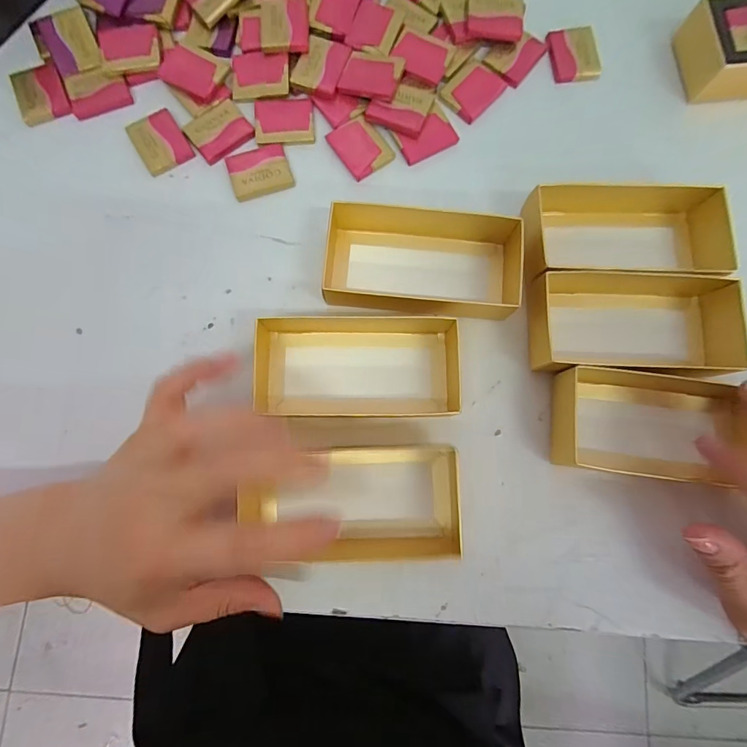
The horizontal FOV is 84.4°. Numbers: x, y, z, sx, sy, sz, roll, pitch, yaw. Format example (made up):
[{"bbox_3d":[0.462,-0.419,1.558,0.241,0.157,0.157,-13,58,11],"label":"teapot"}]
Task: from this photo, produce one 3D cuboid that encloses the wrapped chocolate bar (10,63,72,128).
[{"bbox_3d":[-0.225,-0.190,0.280,0.032,0.005,0.037,-21,82,-5],"label":"wrapped chocolate bar"}]

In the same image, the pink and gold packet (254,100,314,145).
[{"bbox_3d":[-0.061,-0.172,0.279,0.039,0.004,0.032,-2,81,-2],"label":"pink and gold packet"}]

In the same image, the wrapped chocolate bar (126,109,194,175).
[{"bbox_3d":[-0.143,-0.155,0.276,0.031,0.004,0.040,-32,83,-6],"label":"wrapped chocolate bar"}]

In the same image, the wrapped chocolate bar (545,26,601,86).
[{"bbox_3d":[0.143,-0.228,0.293,0.033,0.004,0.039,-8,82,-3],"label":"wrapped chocolate bar"}]

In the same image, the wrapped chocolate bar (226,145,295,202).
[{"bbox_3d":[-0.076,-0.136,0.275,0.039,0.004,0.035,-19,82,-4],"label":"wrapped chocolate bar"}]

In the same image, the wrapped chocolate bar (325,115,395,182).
[{"bbox_3d":[-0.009,-0.154,0.278,0.032,0.004,0.039,-35,84,-6],"label":"wrapped chocolate bar"}]

